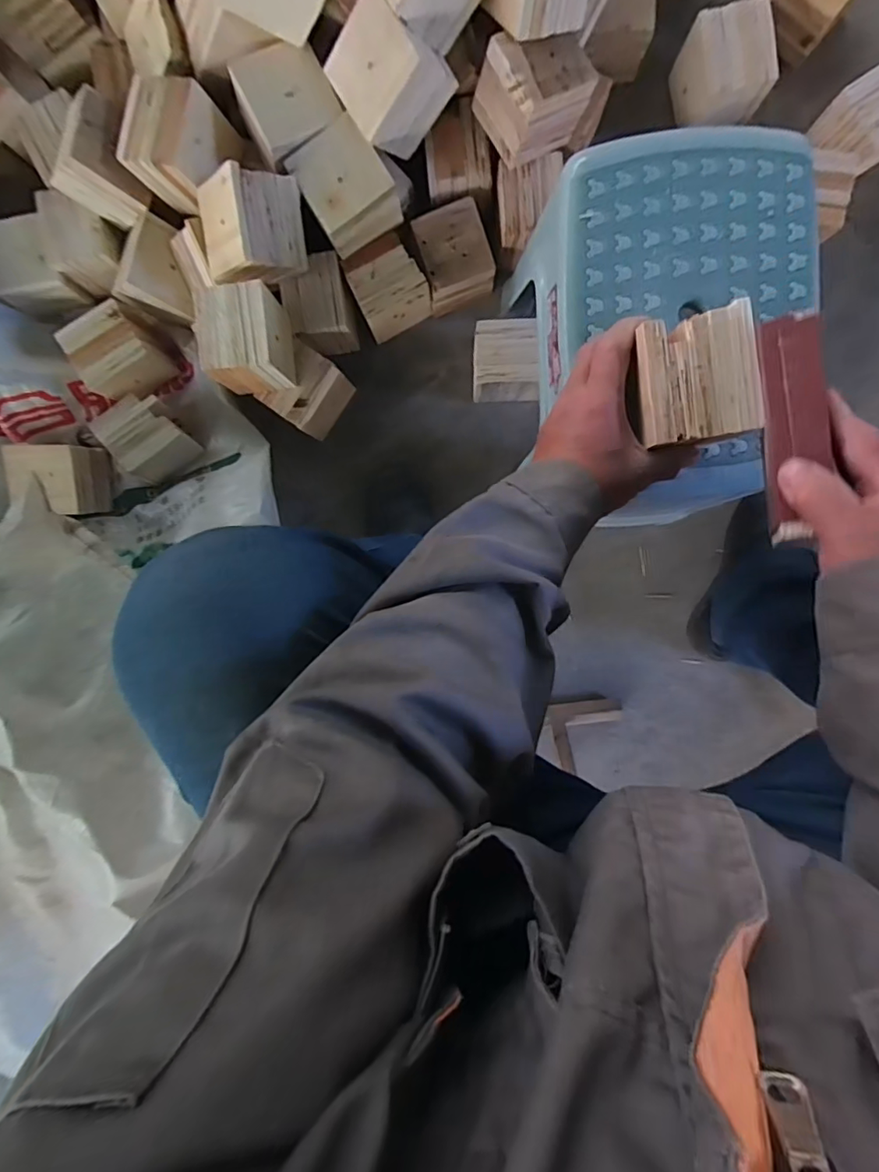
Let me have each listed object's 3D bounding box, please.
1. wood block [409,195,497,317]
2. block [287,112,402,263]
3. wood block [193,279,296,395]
[{"bbox_3d":[0.018,-0.439,0.709,0.088,0.082,0.096,-19,95,4],"label":"wood block"},{"bbox_3d":[-0.111,-0.470,0.625,0.095,0.058,0.103,-32,94,5],"label":"block"},{"bbox_3d":[-0.234,-0.295,0.640,0.091,0.090,0.103,-5,95,3],"label":"wood block"}]

